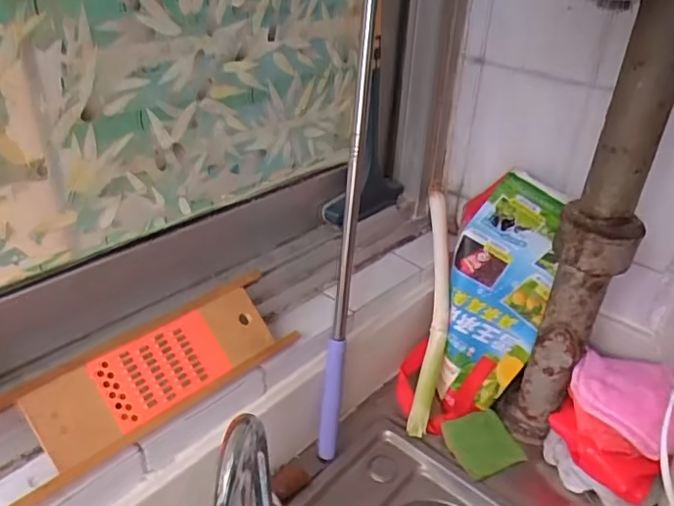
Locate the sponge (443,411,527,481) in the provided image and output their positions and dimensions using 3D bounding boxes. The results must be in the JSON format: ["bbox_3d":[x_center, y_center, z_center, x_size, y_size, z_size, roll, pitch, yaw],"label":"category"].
[{"bbox_3d":[0.189,0.241,0.749,0.095,0.022,0.084,-9,34,-23],"label":"sponge"}]

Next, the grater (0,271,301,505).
[{"bbox_3d":[-0.179,0.116,0.557,0.304,0.012,0.091,-27,81,-39],"label":"grater"}]

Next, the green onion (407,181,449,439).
[{"bbox_3d":[0.135,0.079,0.799,0.043,0.334,0.042,7,-14,3],"label":"green onion"}]

